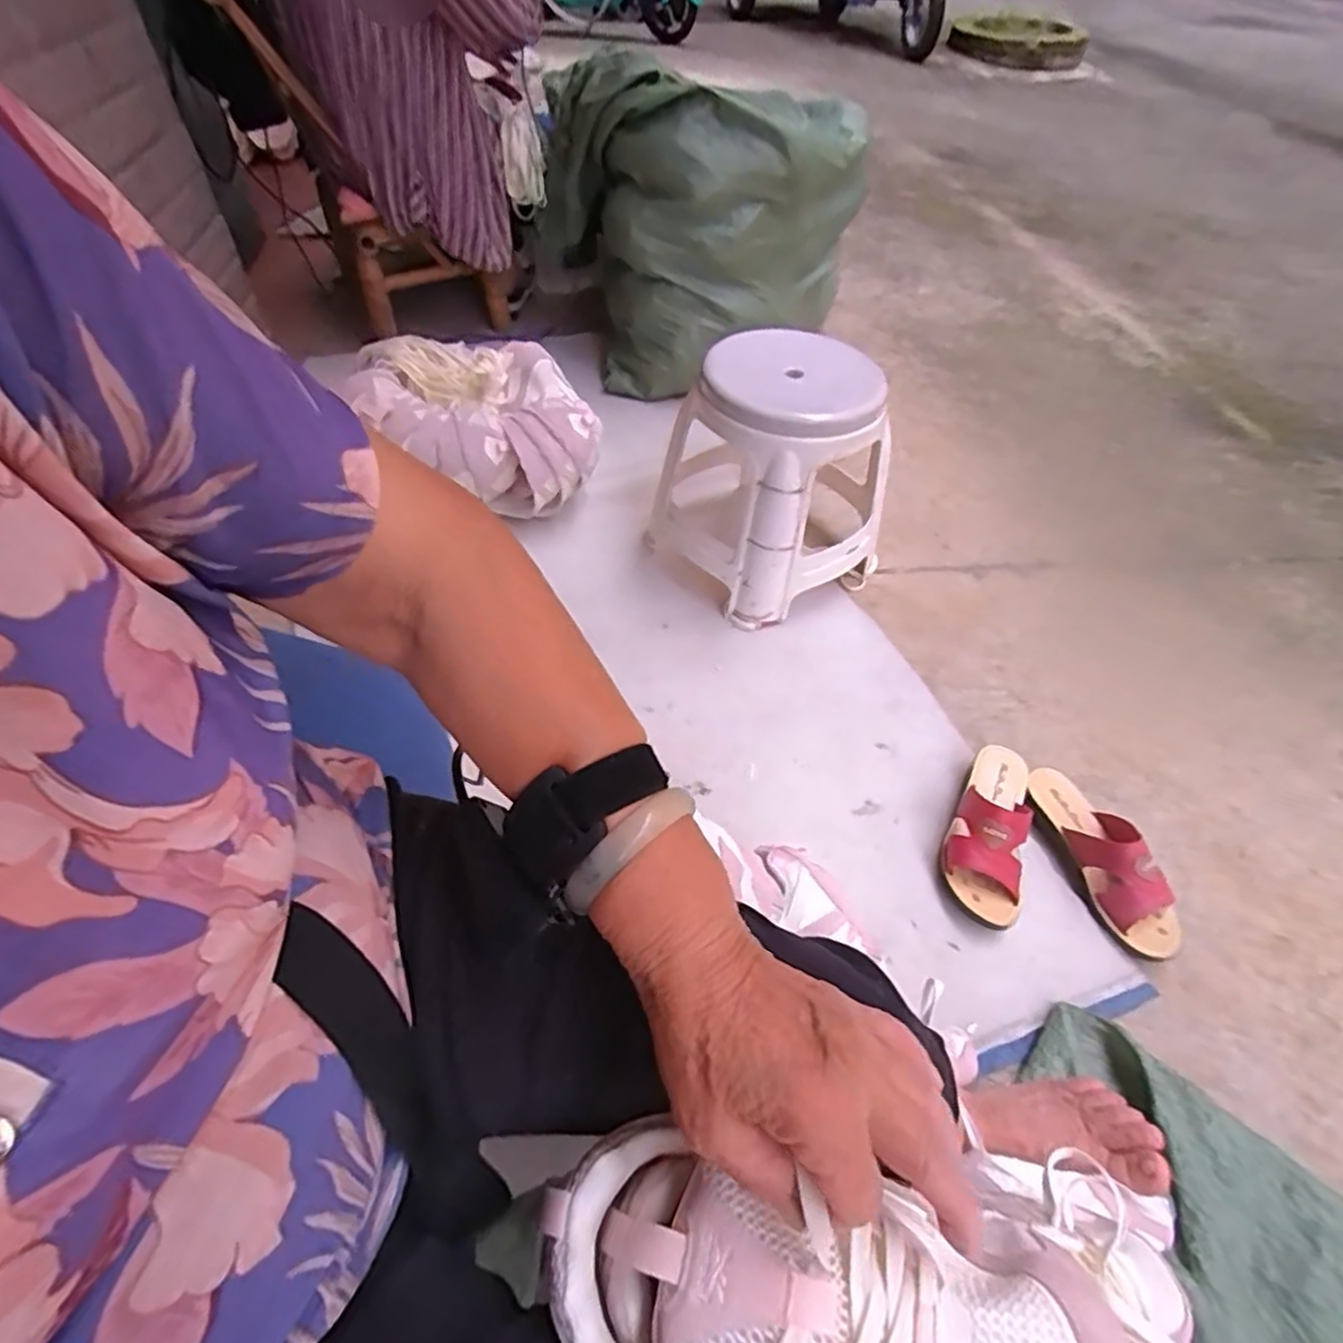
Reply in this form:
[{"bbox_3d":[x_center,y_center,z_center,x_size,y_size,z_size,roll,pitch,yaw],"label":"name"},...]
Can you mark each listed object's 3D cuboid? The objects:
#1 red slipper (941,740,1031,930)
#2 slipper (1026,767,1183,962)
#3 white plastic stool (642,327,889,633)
[{"bbox_3d":[0.371,0.175,0.817,0.083,0.081,0.225,20,51,10],"label":"red slipper"},{"bbox_3d":[0.501,0.208,0.811,0.077,0.078,0.229,-10,52,-14],"label":"slipper"},{"bbox_3d":[0.146,-0.276,1.031,0.259,0.322,0.266,-31,56,-24],"label":"white plastic stool"}]

